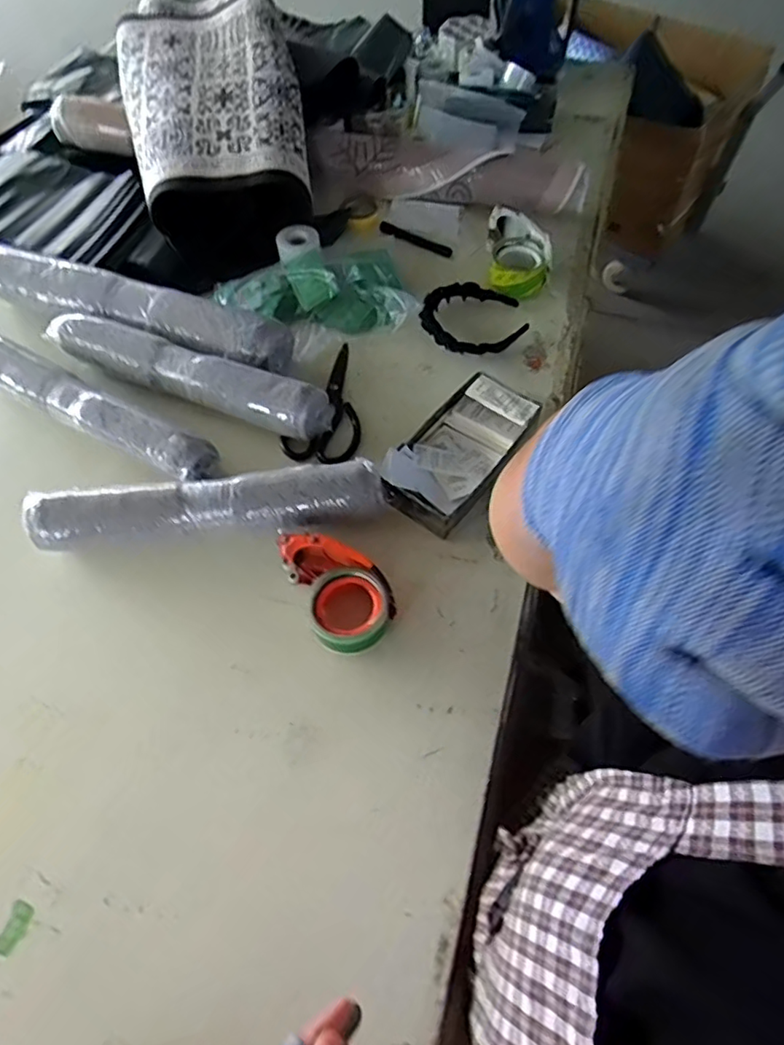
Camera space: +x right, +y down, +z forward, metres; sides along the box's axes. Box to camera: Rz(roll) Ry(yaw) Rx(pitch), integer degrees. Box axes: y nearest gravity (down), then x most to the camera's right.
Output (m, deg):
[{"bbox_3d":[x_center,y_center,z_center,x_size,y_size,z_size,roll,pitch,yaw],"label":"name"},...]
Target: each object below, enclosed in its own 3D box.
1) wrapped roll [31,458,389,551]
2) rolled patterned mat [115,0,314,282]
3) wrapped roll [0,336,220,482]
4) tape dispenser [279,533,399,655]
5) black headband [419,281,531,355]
[{"bbox_3d":[-0.211,-0.013,0.680,0.398,0.073,0.063,-6,62,-3],"label":"wrapped roll"},{"bbox_3d":[-0.285,-0.660,0.938,0.261,0.189,0.519,-13,62,-6],"label":"rolled patterned mat"},{"bbox_3d":[-0.398,-0.147,0.749,0.395,0.063,0.067,25,65,14],"label":"wrapped roll"},{"bbox_3d":[-0.059,0.076,0.660,0.090,0.058,0.150,-26,64,-12],"label":"tape dispenser"},{"bbox_3d":[0.120,-0.298,0.847,0.149,0.027,0.126,24,65,13],"label":"black headband"}]

